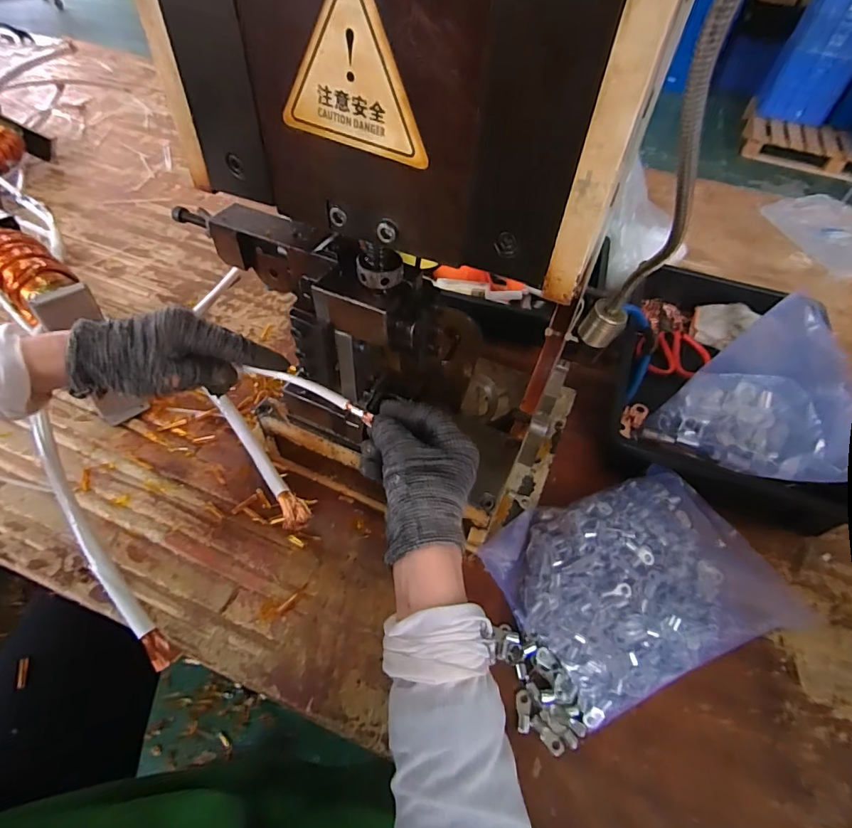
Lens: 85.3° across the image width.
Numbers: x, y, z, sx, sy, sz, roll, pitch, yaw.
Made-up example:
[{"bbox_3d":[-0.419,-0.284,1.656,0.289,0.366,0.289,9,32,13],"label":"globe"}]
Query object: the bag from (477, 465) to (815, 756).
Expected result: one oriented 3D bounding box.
[{"bbox_3d":[0.170,0.151,0.409,0.247,0.043,0.175,-12,53,-15],"label":"bag"}]

